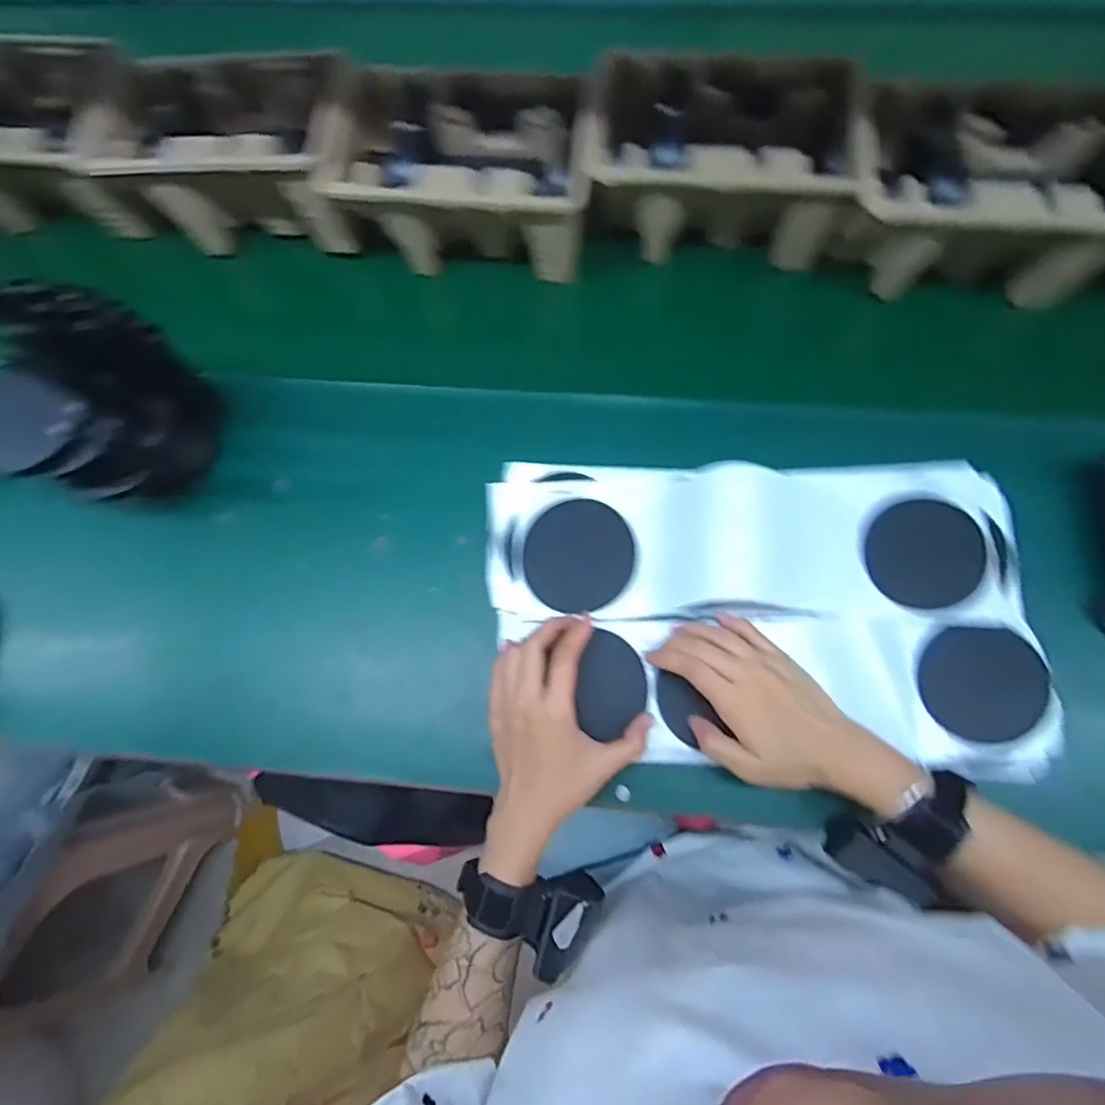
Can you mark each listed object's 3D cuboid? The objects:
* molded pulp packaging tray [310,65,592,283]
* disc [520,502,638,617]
[{"bbox_3d":[-0.078,-0.347,0.556,0.224,0.098,0.146,9,75,3],"label":"molded pulp packaging tray"},{"bbox_3d":[0.021,0.002,0.490,0.085,0.009,0.088,0,75,1],"label":"disc"}]

